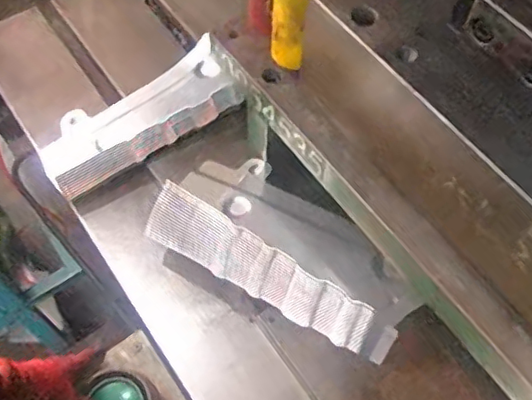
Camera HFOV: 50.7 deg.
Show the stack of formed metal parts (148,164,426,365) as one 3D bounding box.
[{"bbox_3d":[0.024,0.036,0.587,0.287,0.079,0.141,30,64,15],"label":"stack of formed metal parts"}]

